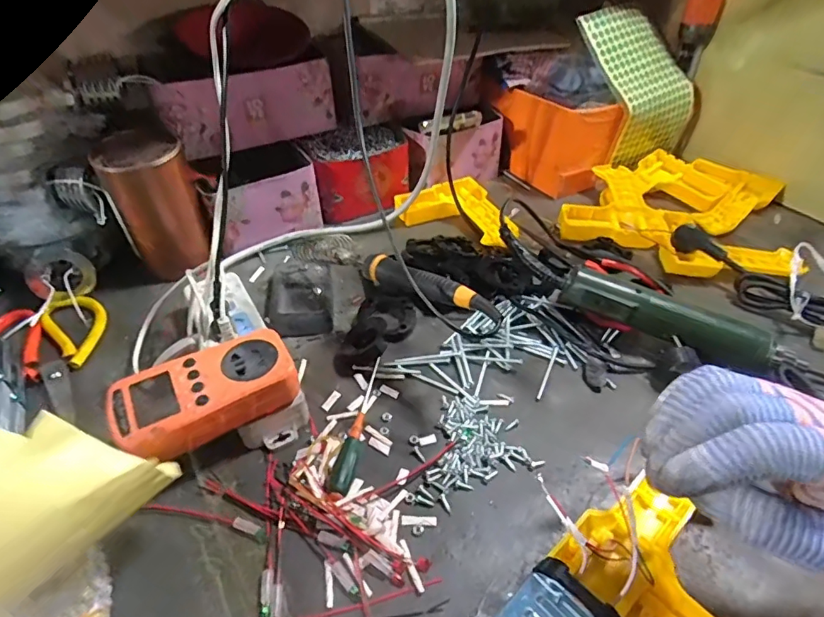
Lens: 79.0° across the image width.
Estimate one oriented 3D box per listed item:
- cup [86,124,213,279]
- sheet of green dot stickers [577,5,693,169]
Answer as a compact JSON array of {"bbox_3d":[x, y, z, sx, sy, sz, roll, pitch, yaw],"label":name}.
[{"bbox_3d":[-0.272,-0.112,0.537,0.079,0.141,0.073,-23,48,-22],"label":"cup"},{"bbox_3d":[0.311,-0.313,0.709,0.147,0.178,0.115,-22,46,-23],"label":"sheet of green dot stickers"}]

